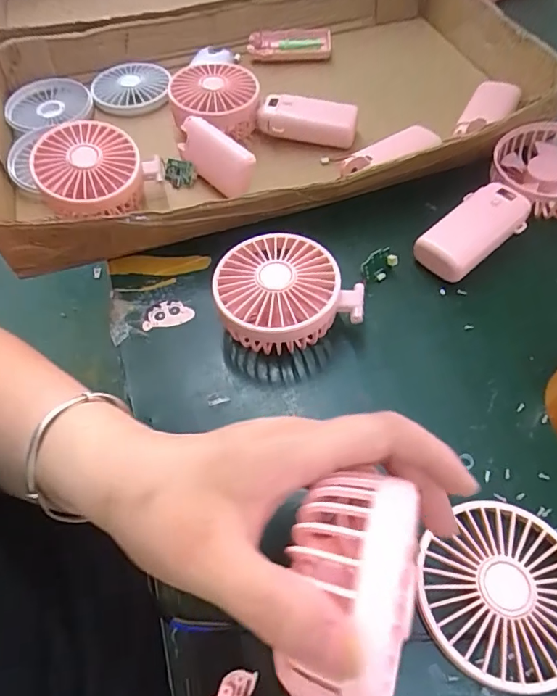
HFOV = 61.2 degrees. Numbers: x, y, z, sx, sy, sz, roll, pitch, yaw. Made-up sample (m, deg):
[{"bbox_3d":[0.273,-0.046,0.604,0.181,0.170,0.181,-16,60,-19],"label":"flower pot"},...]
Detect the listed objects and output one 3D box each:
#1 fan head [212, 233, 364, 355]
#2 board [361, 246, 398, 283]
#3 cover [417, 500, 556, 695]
[{"bbox_3d":[0.003,-0.038,0.345,0.094,0.046,0.086,-2,57,3],"label":"fan head"},{"bbox_3d":[0.079,-0.065,0.371,0.029,0.023,0.004,-48,34,7],"label":"board"},{"bbox_3d":[0.118,0.128,0.249,0.084,0.015,0.086,8,58,10],"label":"cover"}]

